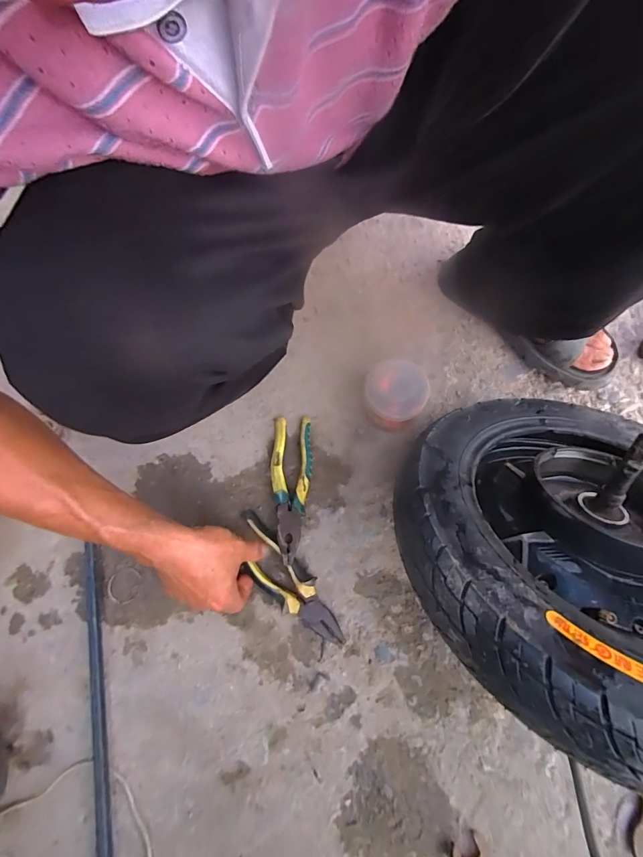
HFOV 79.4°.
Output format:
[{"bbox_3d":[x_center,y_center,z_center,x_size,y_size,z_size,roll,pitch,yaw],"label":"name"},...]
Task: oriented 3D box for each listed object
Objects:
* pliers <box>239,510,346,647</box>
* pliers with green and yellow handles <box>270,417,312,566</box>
[{"bbox_3d":[-0.049,0.189,0.483,0.058,0.032,0.191,-38,71,-12],"label":"pliers"},{"bbox_3d":[-0.041,0.075,0.514,0.055,0.032,0.190,-1,71,0],"label":"pliers with green and yellow handles"}]

